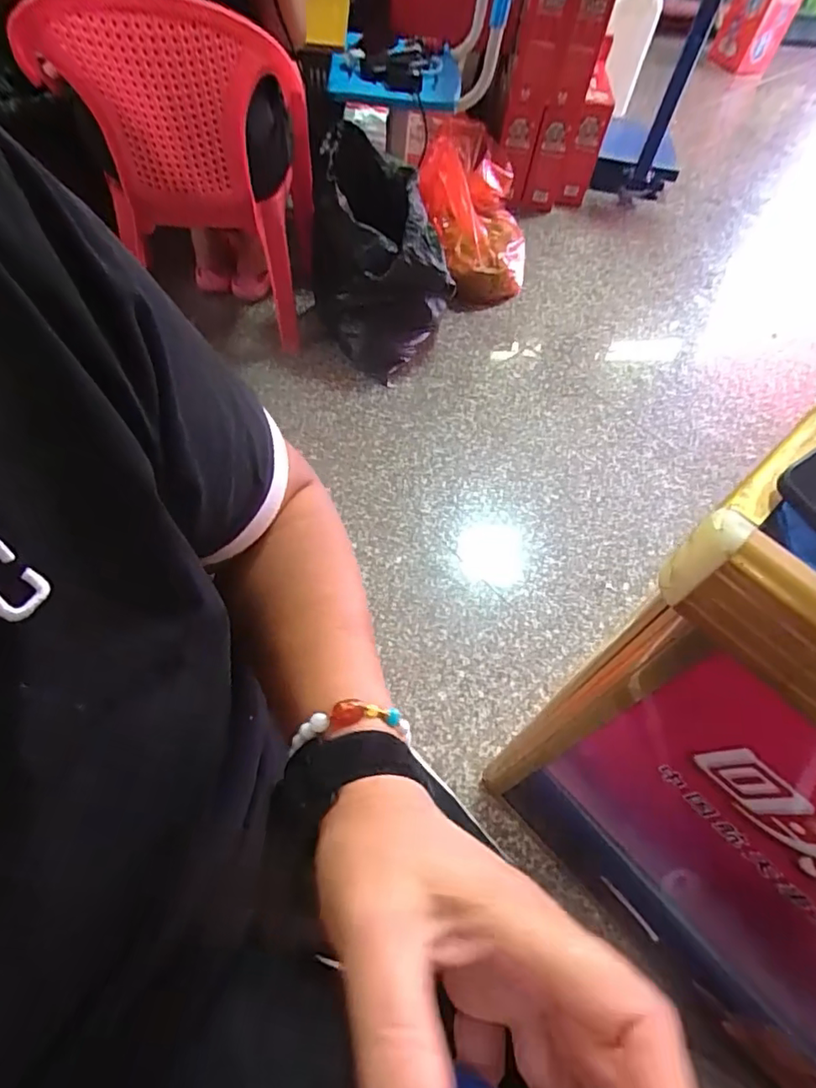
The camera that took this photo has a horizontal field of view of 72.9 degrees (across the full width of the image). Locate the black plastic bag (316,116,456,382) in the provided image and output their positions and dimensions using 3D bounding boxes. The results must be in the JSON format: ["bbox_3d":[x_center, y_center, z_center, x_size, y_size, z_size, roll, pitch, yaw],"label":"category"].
[{"bbox_3d":[-0.085,-0.639,1.270,0.325,0.405,0.231,38,62,17],"label":"black plastic bag"}]

